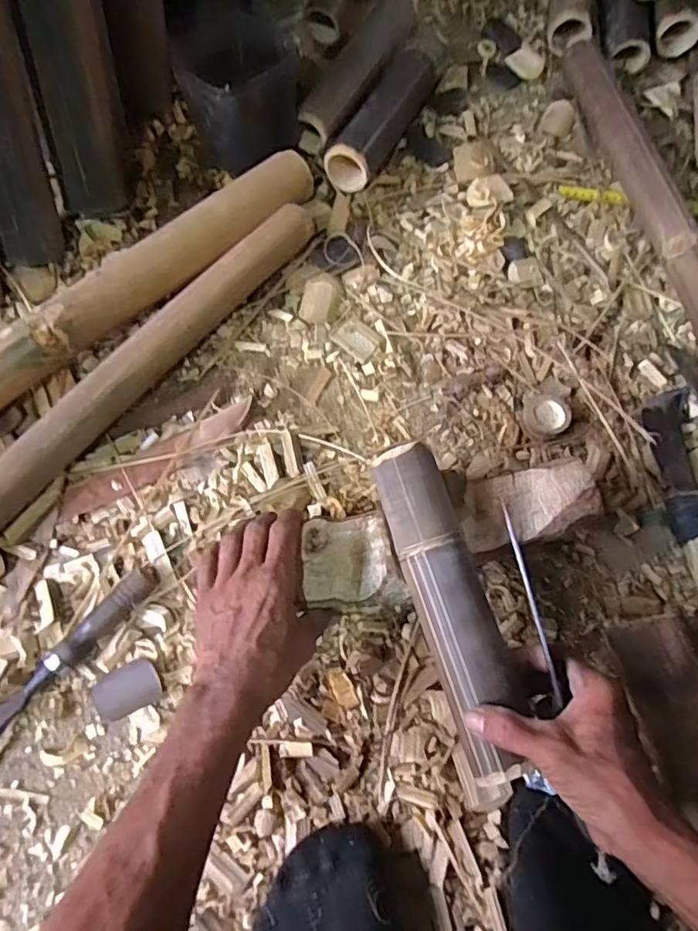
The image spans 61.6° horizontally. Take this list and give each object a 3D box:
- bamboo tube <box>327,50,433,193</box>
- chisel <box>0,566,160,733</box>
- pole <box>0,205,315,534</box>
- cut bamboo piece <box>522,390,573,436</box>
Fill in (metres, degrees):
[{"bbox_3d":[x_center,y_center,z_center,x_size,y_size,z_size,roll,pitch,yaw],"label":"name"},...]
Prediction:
[{"bbox_3d":[0.046,-0.433,0.723,0.062,0.061,0.237,25,71,6],"label":"bamboo tube"},{"bbox_3d":[-0.265,0.184,0.504,0.027,0.021,0.249,41,73,11],"label":"chisel"},{"bbox_3d":[-0.263,-0.041,0.570,0.052,0.058,0.662,37,73,10],"label":"pole"},{"bbox_3d":[0.207,-0.057,0.618,0.047,0.022,0.054,-16,72,-8],"label":"cut bamboo piece"}]

